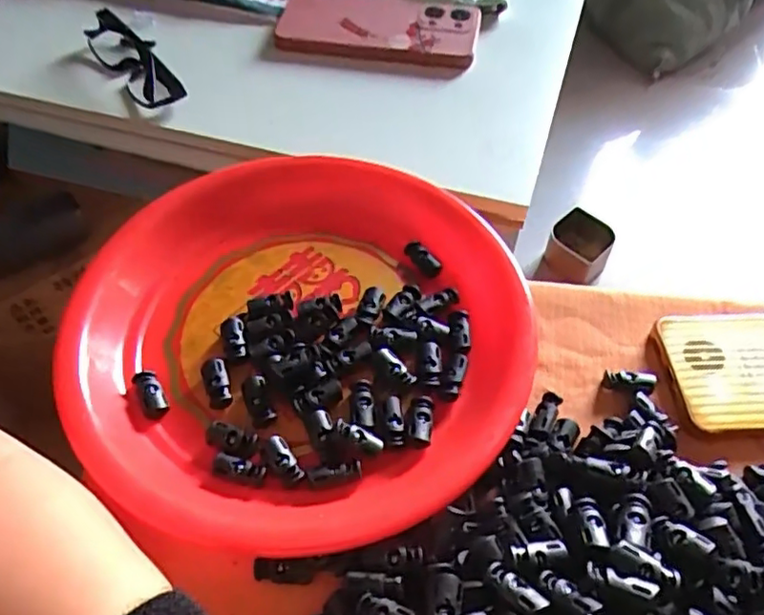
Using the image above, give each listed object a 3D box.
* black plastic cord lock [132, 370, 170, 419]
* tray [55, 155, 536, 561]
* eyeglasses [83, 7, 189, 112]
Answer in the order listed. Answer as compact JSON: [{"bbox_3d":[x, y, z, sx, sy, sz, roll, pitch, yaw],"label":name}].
[{"bbox_3d":[-0.125,0.047,0.345,0.013,0.009,0.029,-25,57,-18],"label":"black plastic cord lock"},{"bbox_3d":[-0.042,0.012,0.363,0.241,0.029,0.252,37,61,24],"label":"tray"},{"bbox_3d":[-0.195,-0.197,0.493,0.043,0.029,0.132,-28,58,-20],"label":"eyeglasses"}]

